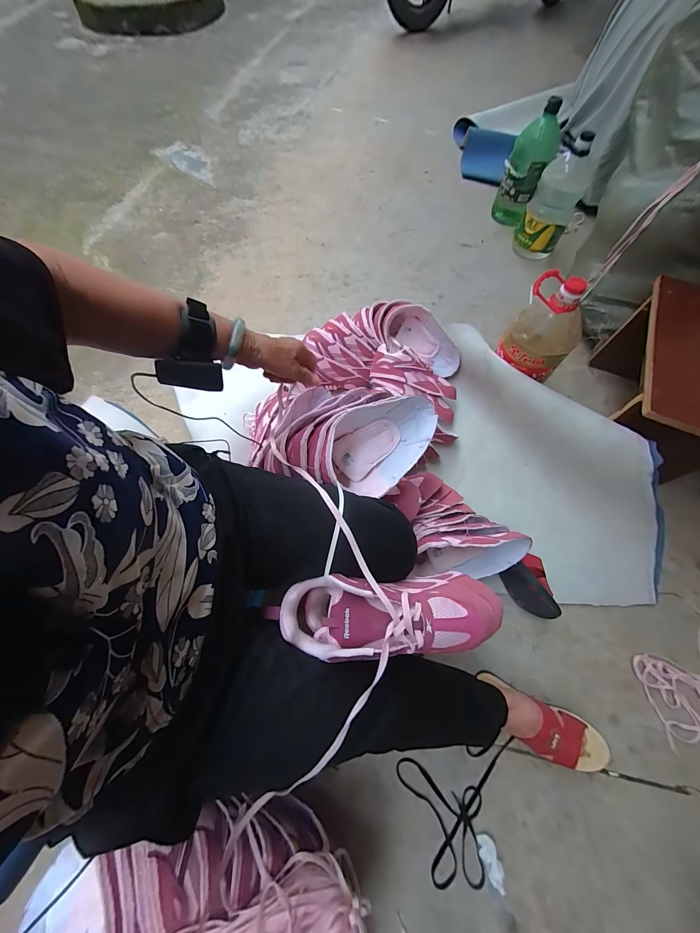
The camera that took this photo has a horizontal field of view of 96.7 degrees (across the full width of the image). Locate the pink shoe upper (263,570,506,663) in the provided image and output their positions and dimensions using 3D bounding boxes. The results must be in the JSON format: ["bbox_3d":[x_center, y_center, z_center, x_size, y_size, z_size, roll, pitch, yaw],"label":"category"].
[{"bbox_3d":[0.049,0.190,0.402,0.292,0.081,0.092,-3,66,0],"label":"pink shoe upper"}]

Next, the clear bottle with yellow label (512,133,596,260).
[{"bbox_3d":[0.756,-0.982,1.152,0.163,0.310,0.196,27,69,8],"label":"clear bottle with yellow label"}]

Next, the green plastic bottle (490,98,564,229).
[{"bbox_3d":[0.683,-1.156,1.229,0.149,0.325,0.159,22,68,6],"label":"green plastic bottle"}]

